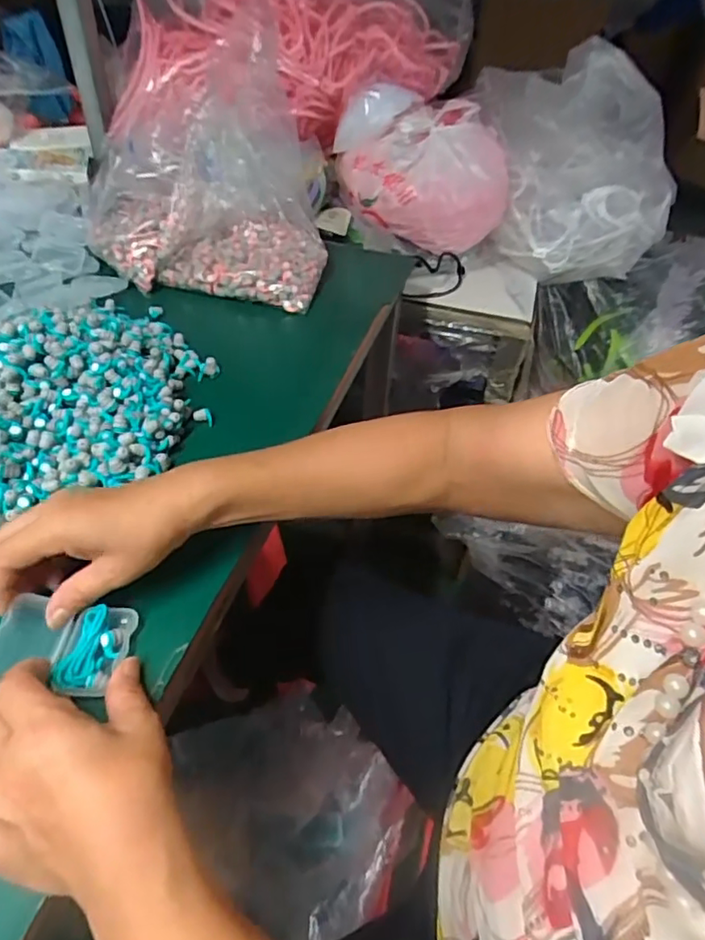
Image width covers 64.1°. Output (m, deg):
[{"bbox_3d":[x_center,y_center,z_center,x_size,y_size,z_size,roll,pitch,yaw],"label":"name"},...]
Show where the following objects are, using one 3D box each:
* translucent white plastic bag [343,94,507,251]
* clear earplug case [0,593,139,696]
[{"bbox_3d":[0.112,-0.453,0.866,0.249,0.156,0.196,18,46,13],"label":"translucent white plastic bag"},{"bbox_3d":[-0.171,0.102,0.333,0.069,0.019,0.054,3,44,-2],"label":"clear earplug case"}]

